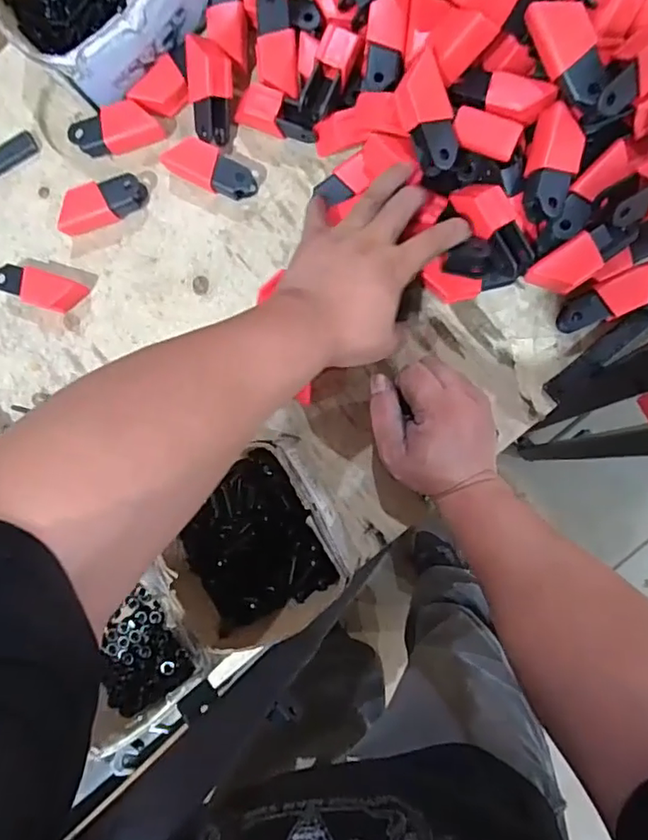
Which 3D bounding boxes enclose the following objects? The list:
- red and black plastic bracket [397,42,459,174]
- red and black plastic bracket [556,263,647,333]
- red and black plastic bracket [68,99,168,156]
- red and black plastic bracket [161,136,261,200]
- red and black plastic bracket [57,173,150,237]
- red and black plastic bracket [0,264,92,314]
[{"bbox_3d":[0.082,-0.242,0.440,0.038,0.025,0.083,-17,107,6],"label":"red and black plastic bracket"},{"bbox_3d":[0.244,-0.102,0.477,0.084,0.023,0.033,-26,88,5],"label":"red and black plastic bracket"},{"bbox_3d":[-0.195,-0.270,0.520,0.081,0.024,0.033,-18,88,5],"label":"red and black plastic bracket"},{"bbox_3d":[-0.106,-0.231,0.516,0.083,0.026,0.036,30,93,5],"label":"red and black plastic bracket"},{"bbox_3d":[-0.210,-0.203,0.524,0.083,0.029,0.031,-21,88,5],"label":"red and black plastic bracket"},{"bbox_3d":[-0.274,-0.127,0.529,0.081,0.027,0.034,19,92,5],"label":"red and black plastic bracket"}]

